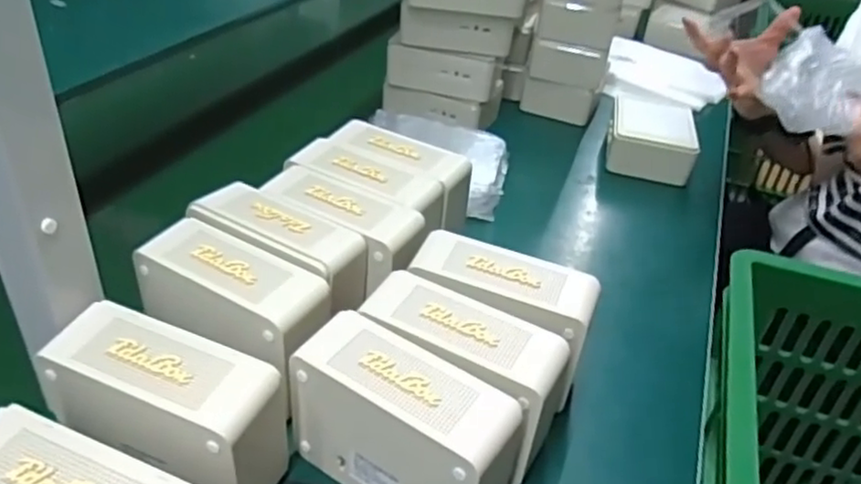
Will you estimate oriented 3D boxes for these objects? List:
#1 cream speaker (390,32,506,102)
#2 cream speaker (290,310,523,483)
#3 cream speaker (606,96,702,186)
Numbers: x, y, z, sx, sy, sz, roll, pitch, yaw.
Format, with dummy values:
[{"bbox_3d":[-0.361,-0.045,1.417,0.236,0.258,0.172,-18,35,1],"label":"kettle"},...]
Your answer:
[{"bbox_3d":[0.020,-0.227,0.866,0.140,0.055,0.077,13,35,9],"label":"cream speaker"},{"bbox_3d":[-0.018,0.124,0.434,0.143,0.108,0.063,25,39,24],"label":"cream speaker"},{"bbox_3d":[0.289,-0.136,0.892,0.108,0.056,0.141,13,35,9],"label":"cream speaker"}]

